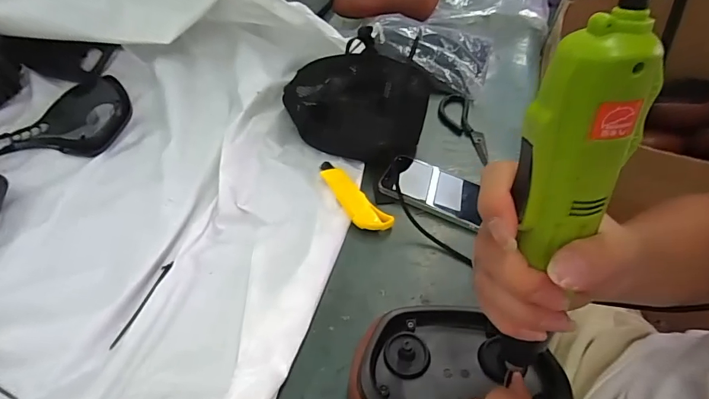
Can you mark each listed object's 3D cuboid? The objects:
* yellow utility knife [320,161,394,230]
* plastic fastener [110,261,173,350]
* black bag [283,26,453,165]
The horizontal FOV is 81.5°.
[{"bbox_3d":[-0.008,-0.006,0.576,0.041,0.016,0.147,-30,58,-22],"label":"yellow utility knife"},{"bbox_3d":[-0.245,0.118,0.475,0.009,0.004,0.110,16,53,12],"label":"plastic fastener"},{"bbox_3d":[-0.001,-0.147,0.630,0.228,0.099,0.135,12,53,8],"label":"black bag"}]

